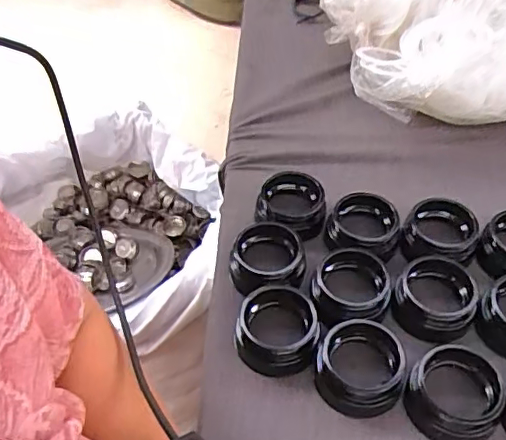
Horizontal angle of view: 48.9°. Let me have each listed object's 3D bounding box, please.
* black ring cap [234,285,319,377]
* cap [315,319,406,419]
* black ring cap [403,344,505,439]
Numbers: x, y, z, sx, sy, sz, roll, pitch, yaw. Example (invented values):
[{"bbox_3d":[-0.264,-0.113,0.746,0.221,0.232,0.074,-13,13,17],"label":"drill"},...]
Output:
[{"bbox_3d":[0.018,0.084,0.439,0.063,0.027,0.067,0,47,0],"label":"black ring cap"},{"bbox_3d":[0.082,0.107,0.423,0.065,0.024,0.075,9,47,8],"label":"cap"},{"bbox_3d":[0.145,0.125,0.401,0.063,0.032,0.063,0,47,0],"label":"black ring cap"}]

